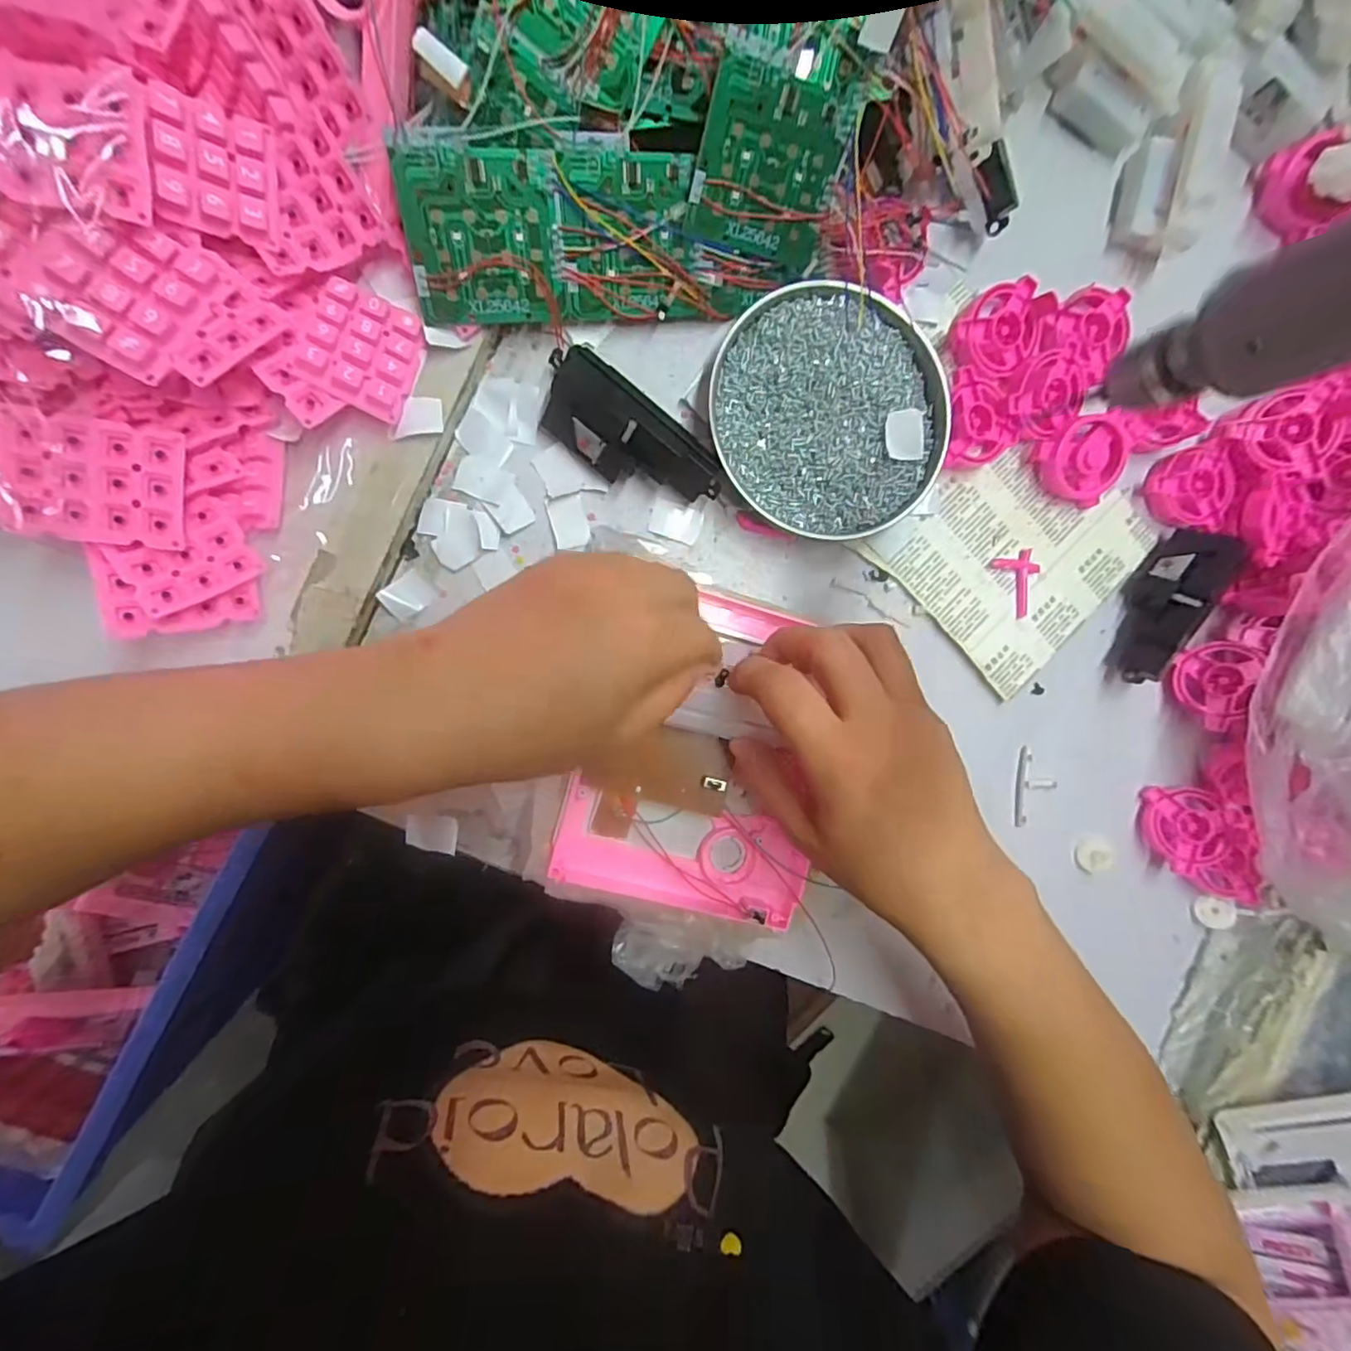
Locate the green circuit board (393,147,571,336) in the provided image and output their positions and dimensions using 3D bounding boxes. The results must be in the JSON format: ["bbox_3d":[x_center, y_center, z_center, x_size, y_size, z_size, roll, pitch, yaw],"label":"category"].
[{"bbox_3d":[-0.091,-0.207,0.287,0.069,0.005,0.069,-9,128,-13],"label":"green circuit board"}]

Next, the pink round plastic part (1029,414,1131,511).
[{"bbox_3d":[0.249,-0.129,0.362,0.050,0.015,0.050,-2,111,-5],"label":"pink round plastic part"}]

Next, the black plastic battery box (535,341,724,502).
[{"bbox_3d":[-0.025,-0.127,0.321,0.101,0.019,0.046,31,112,-16],"label":"black plastic battery box"}]

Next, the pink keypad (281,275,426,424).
[{"bbox_3d":[-0.150,-0.157,0.285,0.047,0.009,0.057,19,74,-29],"label":"pink keypad"}]

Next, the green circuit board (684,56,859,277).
[{"bbox_3d":[0.046,-0.247,0.294,0.069,0.004,0.071,1,134,-17],"label":"green circuit board"}]

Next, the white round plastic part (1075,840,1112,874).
[{"bbox_3d":[0.274,0.119,0.389,0.025,0.004,0.022,23,89,-9],"label":"white round plastic part"}]

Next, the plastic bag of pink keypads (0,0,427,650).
[{"bbox_3d":[-0.236,-0.177,0.254,0.221,0.094,0.266,32,88,-9],"label":"plastic bag of pink keypads"}]

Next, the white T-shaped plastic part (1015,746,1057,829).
[{"bbox_3d":[0.230,0.071,0.379,0.025,0.004,0.049,2,93,-8],"label":"white T-shaped plastic part"}]

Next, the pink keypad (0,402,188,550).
[{"bbox_3d":[-0.244,-0.082,0.252,0.057,0.006,0.050,3,98,-29],"label":"pink keypad"}]

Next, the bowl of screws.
[{"bbox_3d":[0.086,-0.146,0.338,0.132,0.026,0.126,0,93,-8],"label":"bowl of screws"}]

